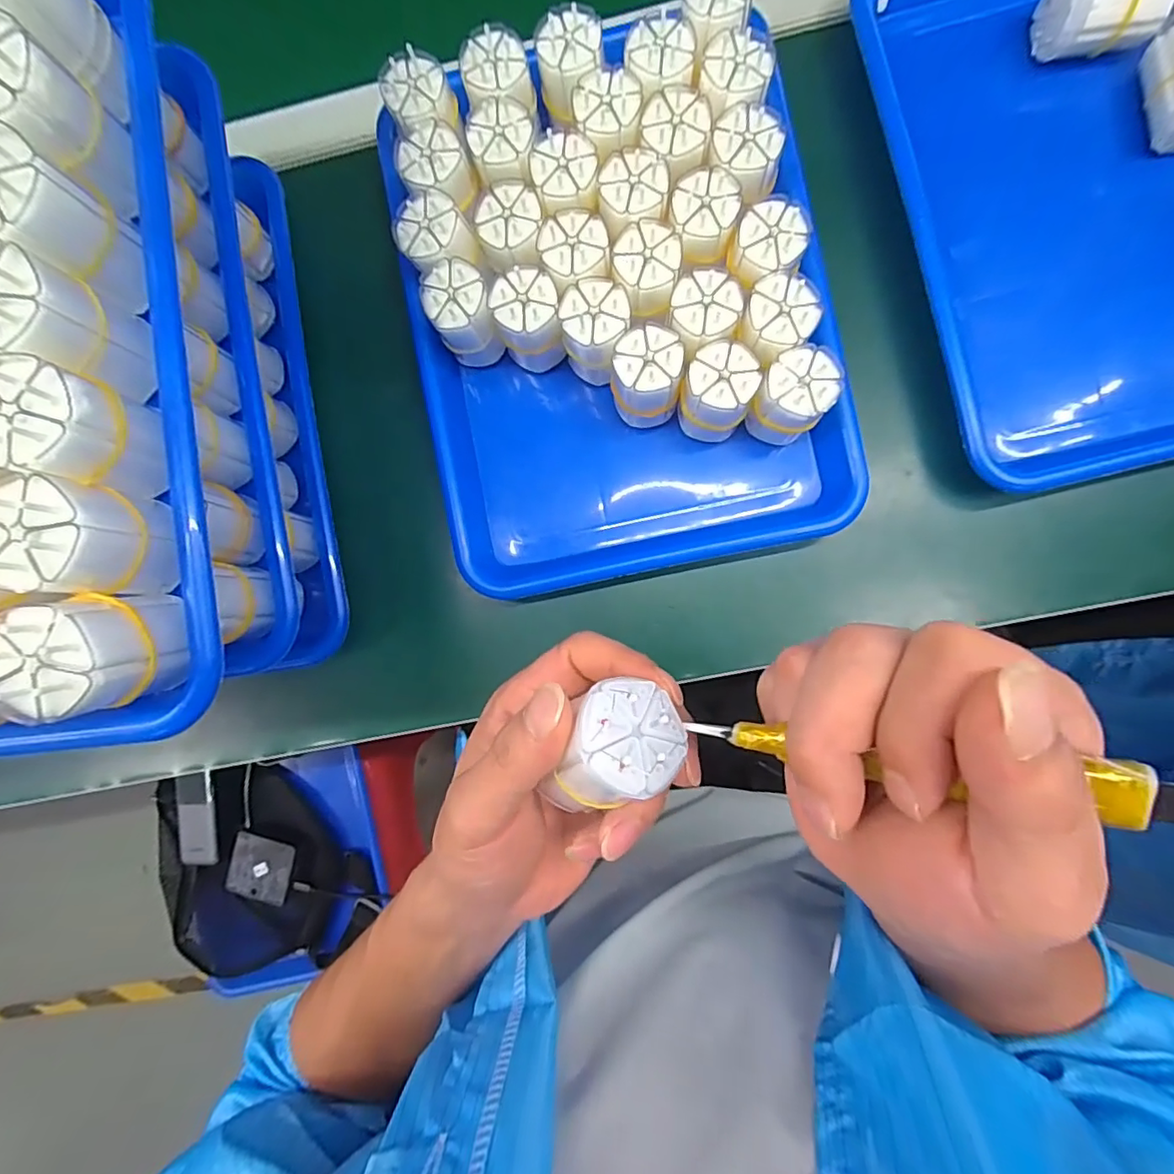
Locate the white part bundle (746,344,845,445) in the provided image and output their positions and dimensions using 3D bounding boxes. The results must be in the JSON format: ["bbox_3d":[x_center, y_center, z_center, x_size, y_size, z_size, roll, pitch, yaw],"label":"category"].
[{"bbox_3d":[0.116,-0.106,0.319,0.037,0.056,0.038,0,86,5],"label":"white part bundle"}]

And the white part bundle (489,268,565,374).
[{"bbox_3d":[-0.032,-0.154,0.338,0.038,0.063,0.038,0,86,5],"label":"white part bundle"}]

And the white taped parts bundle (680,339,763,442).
[{"bbox_3d":[0.076,-0.110,0.326,0.038,0.060,0.038,13,87,5],"label":"white taped parts bundle"}]

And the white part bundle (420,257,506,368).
[{"bbox_3d":[-0.073,-0.159,0.338,0.040,0.055,0.043,-29,84,2],"label":"white part bundle"}]

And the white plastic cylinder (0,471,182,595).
[{"bbox_3d":[-0.181,-0.016,0.210,0.035,0.061,0.039,15,87,6],"label":"white plastic cylinder"}]

